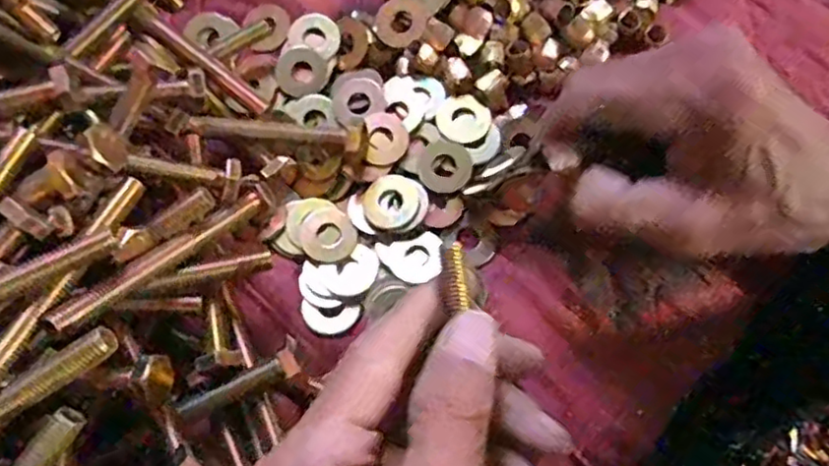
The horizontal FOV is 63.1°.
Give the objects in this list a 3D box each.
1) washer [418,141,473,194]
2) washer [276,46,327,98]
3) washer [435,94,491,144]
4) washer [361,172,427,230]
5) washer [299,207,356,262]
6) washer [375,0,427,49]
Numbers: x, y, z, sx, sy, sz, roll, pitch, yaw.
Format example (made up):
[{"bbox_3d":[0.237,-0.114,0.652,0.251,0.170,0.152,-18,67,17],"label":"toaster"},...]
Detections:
[{"bbox_3d":[0.014,-0.030,0.300,0.023,0.004,0.025,1,72,-2],"label":"washer"},{"bbox_3d":[-0.053,-0.075,0.315,0.023,0.004,0.023,0,91,-7],"label":"washer"},{"bbox_3d":[0.022,-0.052,0.305,0.024,0.004,0.021,23,72,5],"label":"washer"},{"bbox_3d":[-0.008,-0.013,0.292,0.025,0.004,0.026,0,76,1],"label":"washer"},{"bbox_3d":[-0.037,0.001,0.292,0.025,0.004,0.023,1,72,-2],"label":"washer"},{"bbox_3d":[-0.007,-0.099,0.316,0.023,0.004,0.025,-1,86,15],"label":"washer"}]

